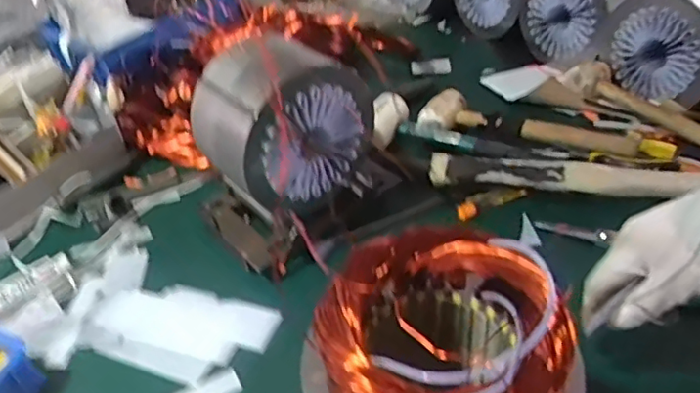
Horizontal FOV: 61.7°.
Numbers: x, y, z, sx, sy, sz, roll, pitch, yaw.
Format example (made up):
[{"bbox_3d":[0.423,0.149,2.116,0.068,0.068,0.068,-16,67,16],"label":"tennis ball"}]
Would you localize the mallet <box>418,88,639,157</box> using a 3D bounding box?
[{"bbox_3d":[0.218,-0.089,0.729,0.254,0.036,0.065,15,45,23],"label":"mallet"}]

